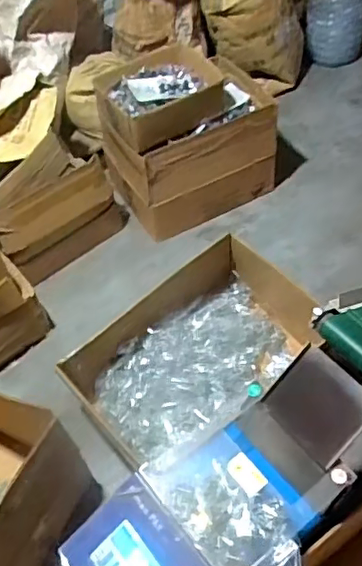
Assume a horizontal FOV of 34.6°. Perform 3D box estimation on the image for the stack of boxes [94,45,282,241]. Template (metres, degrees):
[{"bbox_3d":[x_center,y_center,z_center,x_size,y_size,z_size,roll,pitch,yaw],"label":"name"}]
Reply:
[{"bbox_3d":[0.010,-0.446,1.804,0.450,0.426,0.345,-25,53,-14],"label":"stack of boxes"}]

